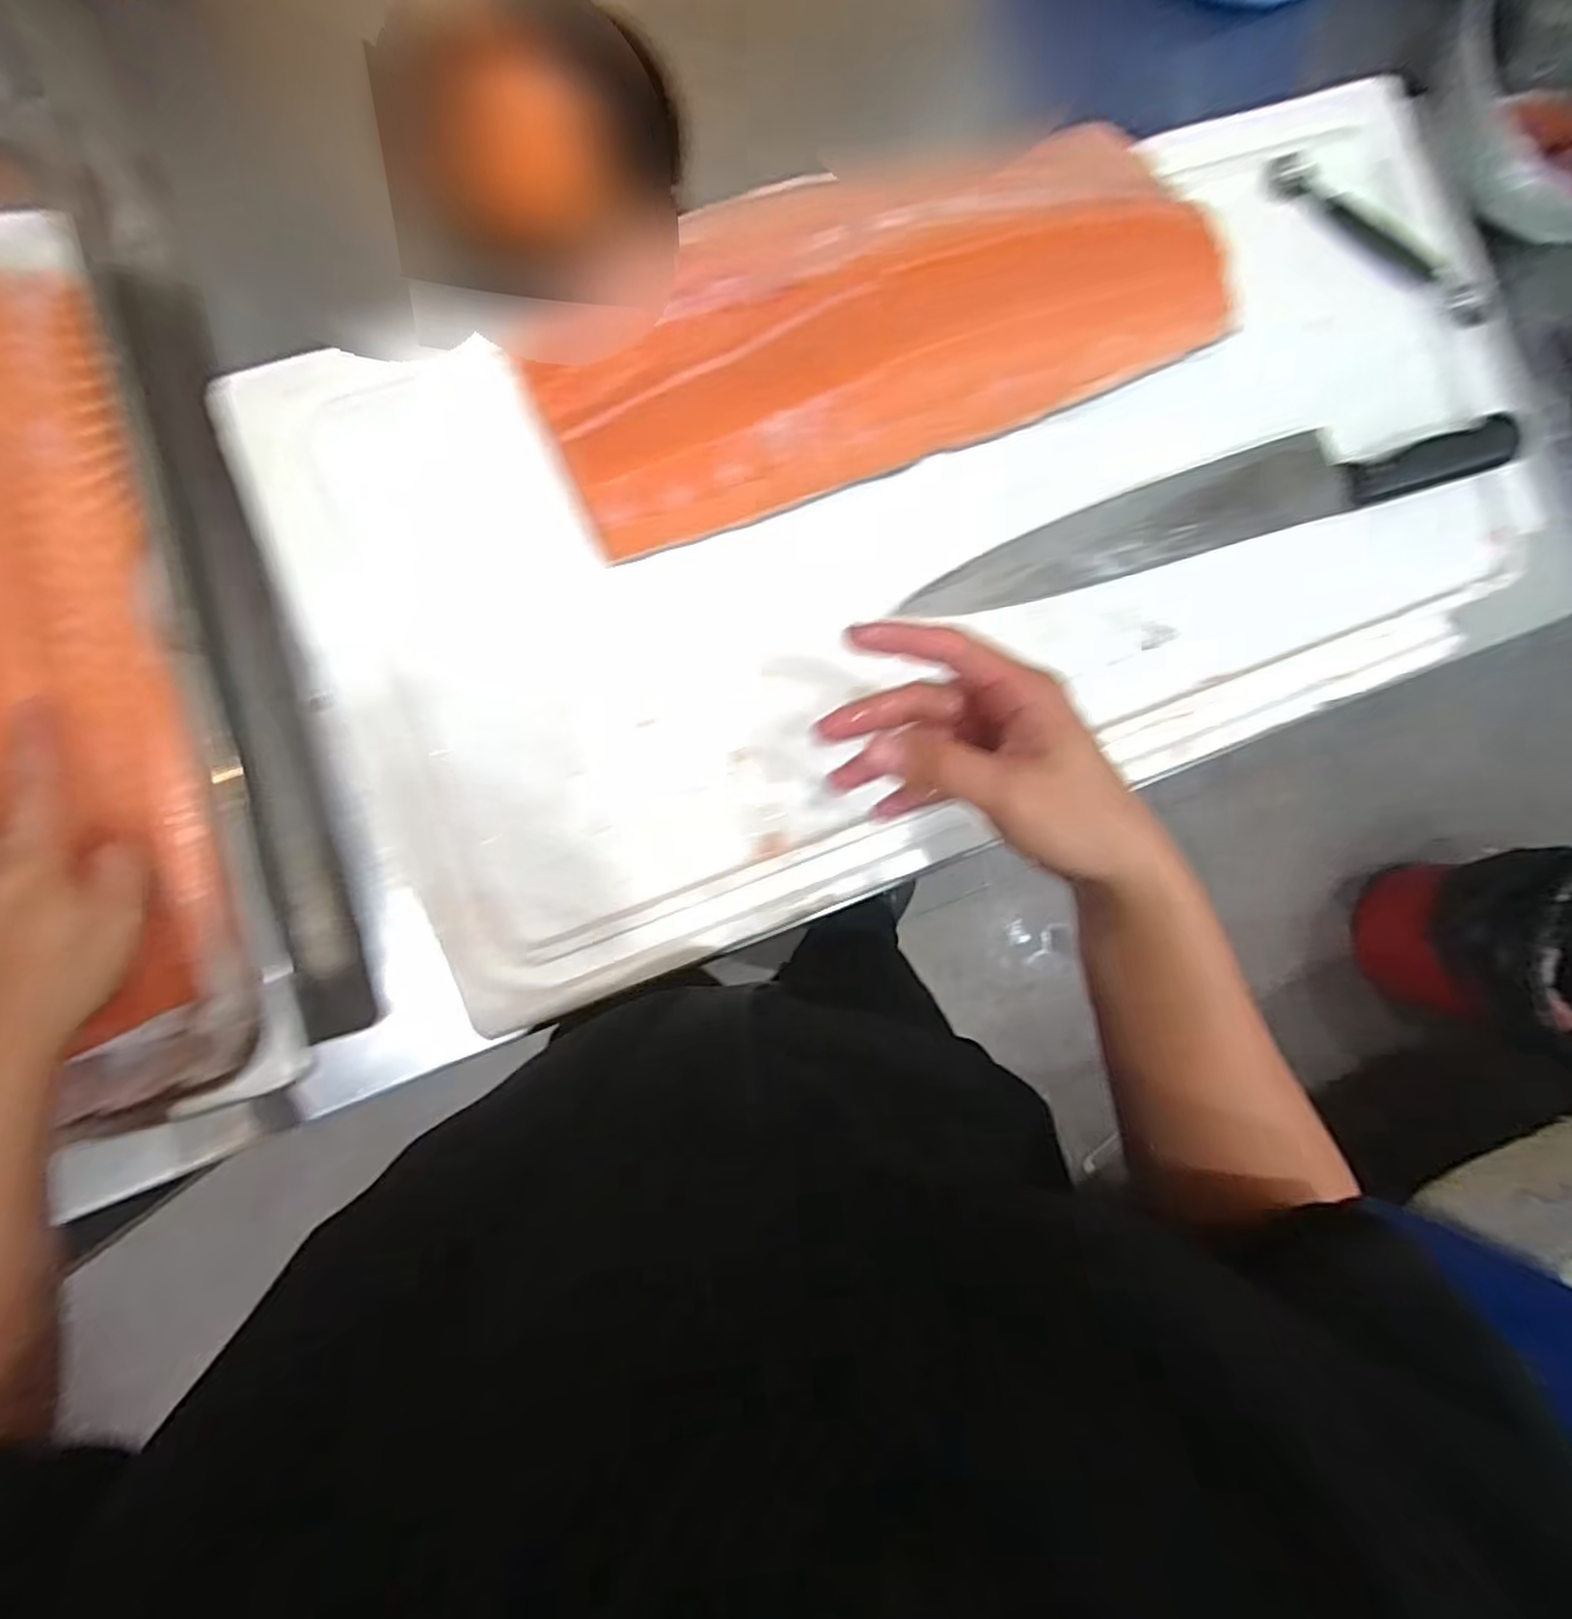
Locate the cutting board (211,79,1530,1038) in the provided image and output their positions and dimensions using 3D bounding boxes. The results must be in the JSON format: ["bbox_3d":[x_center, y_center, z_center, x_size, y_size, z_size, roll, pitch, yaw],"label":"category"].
[{"bbox_3d":[0.119,-0.182,0.470,0.767,0.030,0.368,-21,93,-8],"label":"cutting board"}]

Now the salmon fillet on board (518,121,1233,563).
[{"bbox_3d":[0.060,-0.292,0.441,0.415,0.037,0.170,-24,93,-8],"label":"salmon fillet on board"}]

